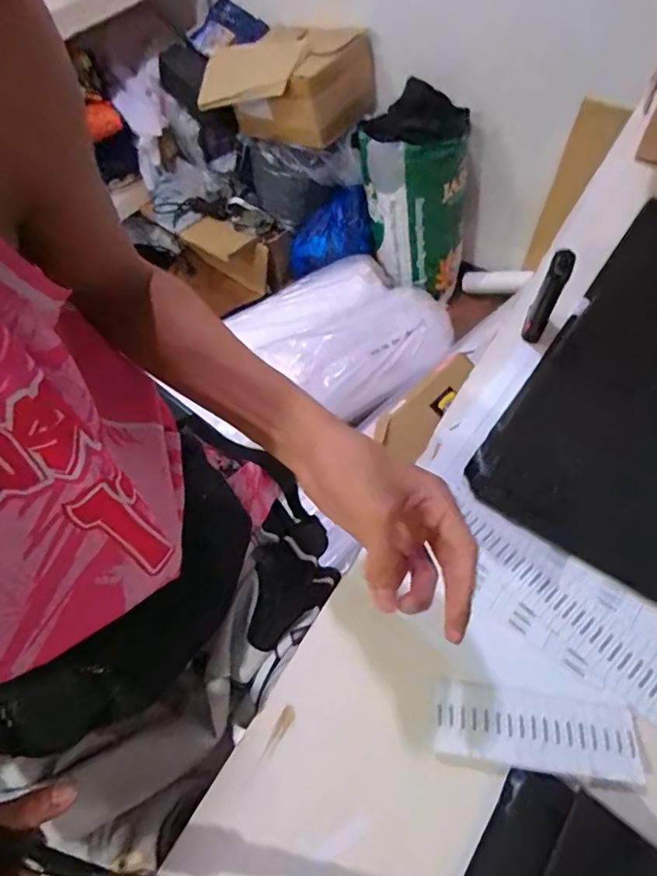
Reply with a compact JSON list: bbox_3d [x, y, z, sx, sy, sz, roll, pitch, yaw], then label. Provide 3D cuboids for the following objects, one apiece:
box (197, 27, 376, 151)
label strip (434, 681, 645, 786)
[{"bbox_3d":[-0.122,-1.039,1.439,0.520,0.208,0.272,17,63,14],"label":"box"},{"bbox_3d":[0.141,0.200,0.334,0.131,0.006,0.047,6,53,7],"label":"label strip"}]

